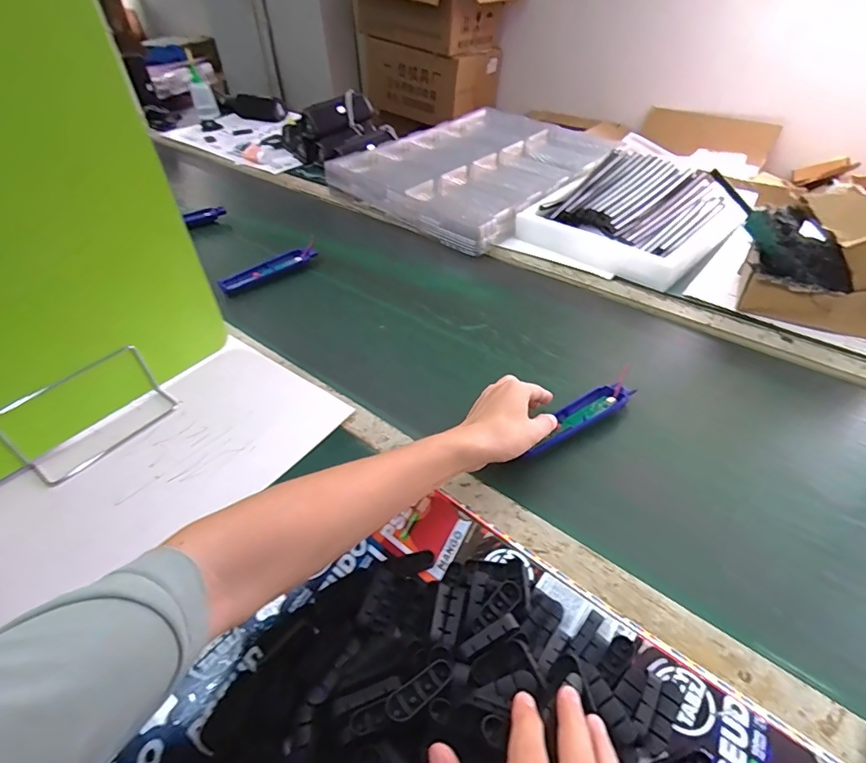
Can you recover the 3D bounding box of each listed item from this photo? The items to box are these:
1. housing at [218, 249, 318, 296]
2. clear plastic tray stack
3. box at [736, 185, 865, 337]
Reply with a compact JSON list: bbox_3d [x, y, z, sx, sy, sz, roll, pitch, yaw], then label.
[{"bbox_3d":[-0.278,-0.192,0.799,0.174,0.019,0.032,-35,52,-30],"label":"housing"},{"bbox_3d":[0.112,-0.492,1.068,0.462,0.063,0.608,29,51,29],"label":"clear plastic tray stack"},{"bbox_3d":[0.556,-0.181,0.656,0.217,0.115,0.223,20,47,21],"label":"box"}]

